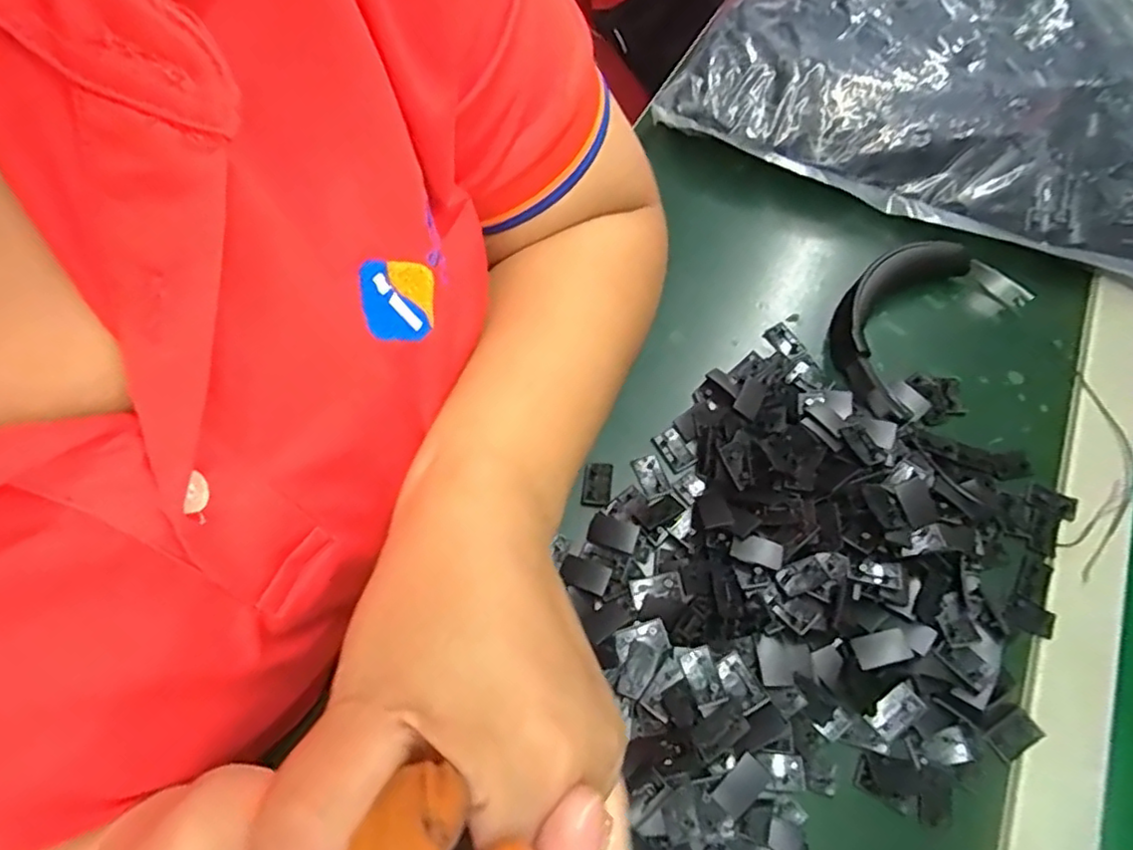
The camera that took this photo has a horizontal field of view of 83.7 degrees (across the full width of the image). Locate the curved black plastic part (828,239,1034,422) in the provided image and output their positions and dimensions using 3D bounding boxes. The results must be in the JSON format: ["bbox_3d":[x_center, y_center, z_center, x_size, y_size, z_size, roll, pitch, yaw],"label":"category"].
[{"bbox_3d":[0.225,-0.071,0.405,0.146,0.034,0.079,-38,71,-21],"label":"curved black plastic part"}]

